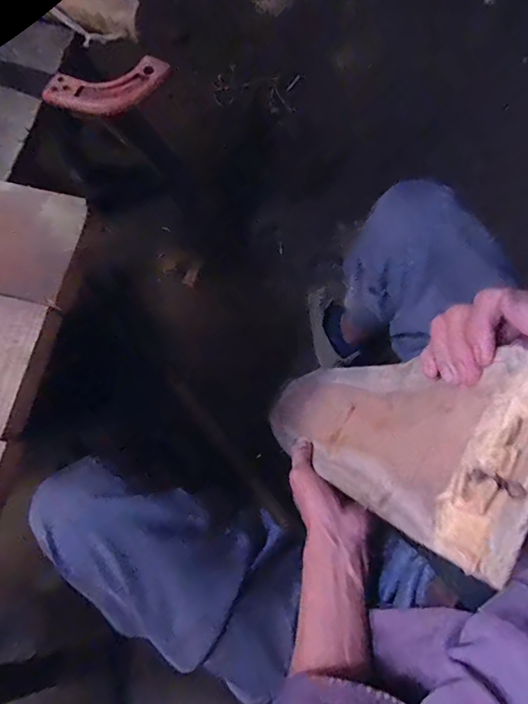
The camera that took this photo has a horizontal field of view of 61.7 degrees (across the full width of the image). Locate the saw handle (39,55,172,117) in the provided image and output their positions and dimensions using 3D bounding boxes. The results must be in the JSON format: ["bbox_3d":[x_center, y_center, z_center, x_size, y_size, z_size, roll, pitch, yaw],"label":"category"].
[{"bbox_3d":[-0.187,-0.314,0.530,0.148,0.018,0.056,-9,77,-1],"label":"saw handle"}]

